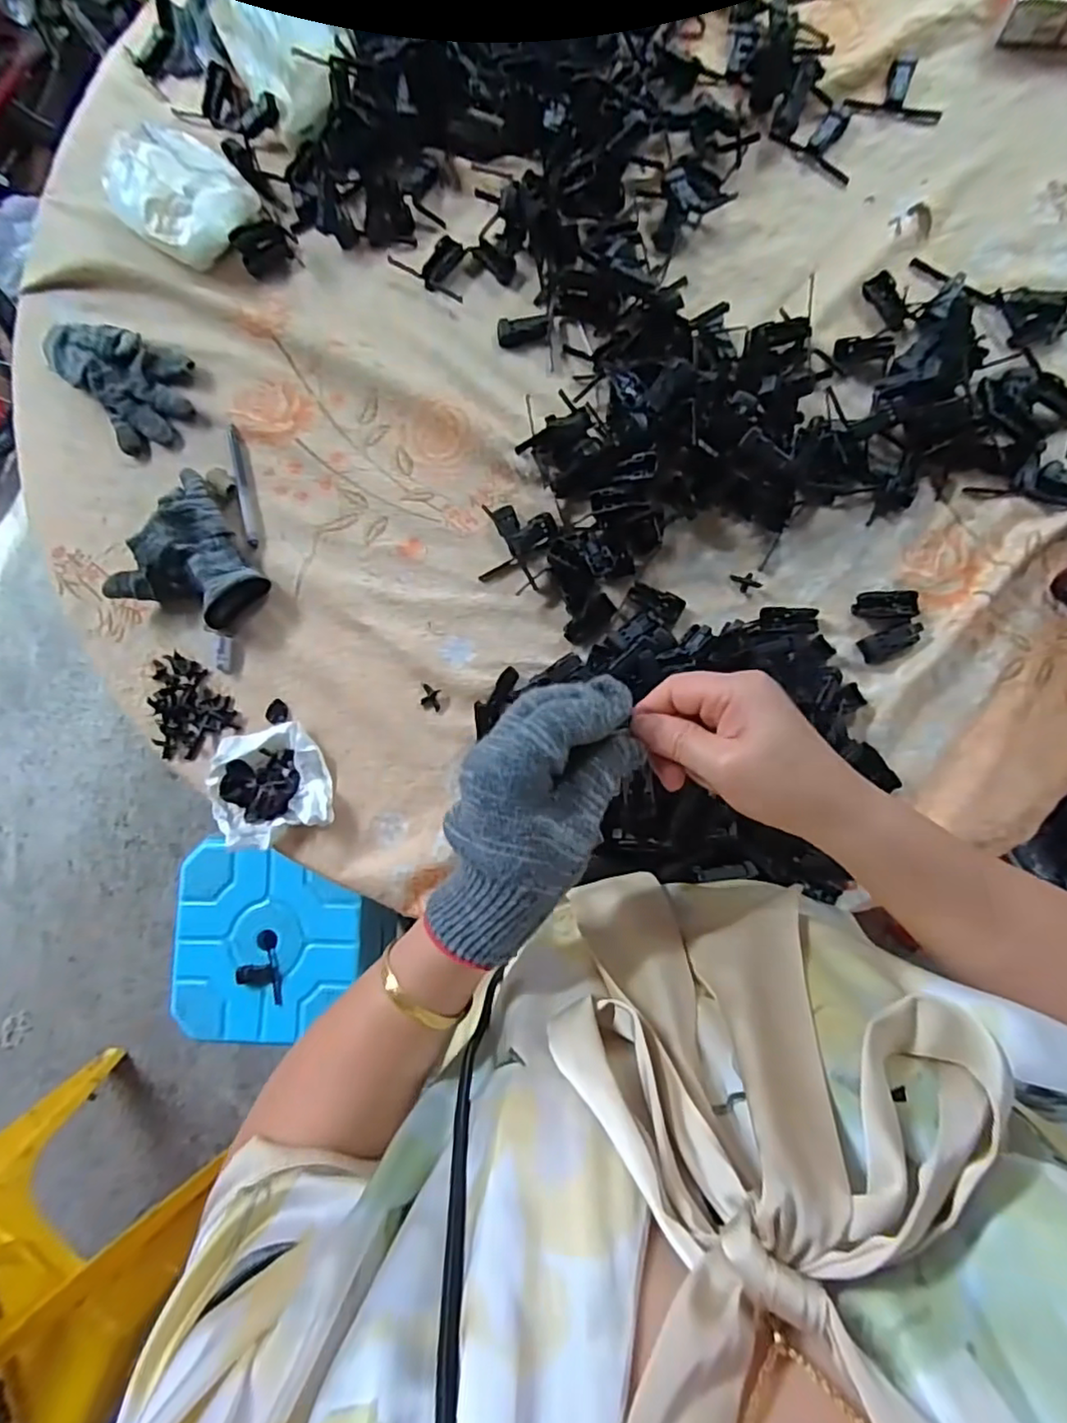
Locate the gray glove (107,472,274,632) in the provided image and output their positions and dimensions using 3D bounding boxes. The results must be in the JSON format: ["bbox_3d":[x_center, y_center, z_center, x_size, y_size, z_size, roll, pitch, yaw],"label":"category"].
[{"bbox_3d":[-0.303,-0.132,0.562,0.122,0.035,0.127,36,90,9],"label":"gray glove"}]

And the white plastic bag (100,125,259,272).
[{"bbox_3d":[-0.344,-0.500,0.604,0.114,0.043,0.149,-39,81,2],"label":"white plastic bag"}]

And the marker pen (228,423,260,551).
[{"bbox_3d":[-0.269,-0.210,0.588,0.014,0.007,0.121,-14,83,5],"label":"marker pen"}]

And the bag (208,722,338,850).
[{"bbox_3d":[-0.229,0.062,0.545,0.102,0.022,0.096,-17,83,5],"label":"bag"}]

